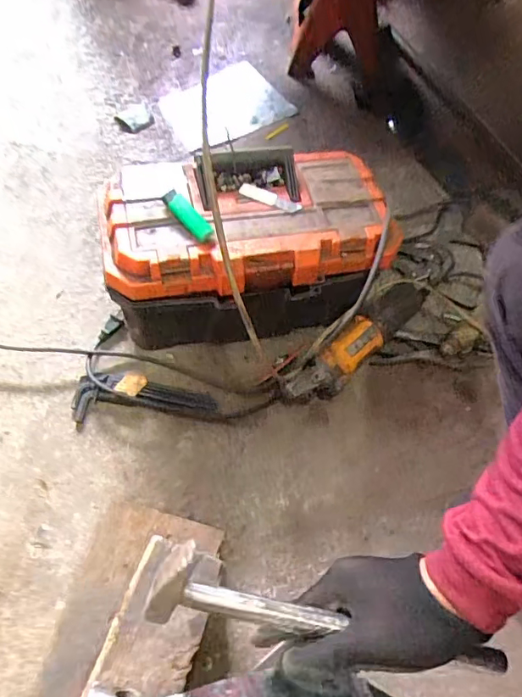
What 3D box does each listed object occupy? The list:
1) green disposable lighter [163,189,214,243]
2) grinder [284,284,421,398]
[{"bbox_3d":[-0.088,-0.161,0.622,0.022,0.015,0.077,-35,71,-22],"label":"green disposable lighter"},{"bbox_3d":[0.149,-0.006,0.774,0.281,0.082,0.056,-38,72,-23],"label":"grinder"}]

